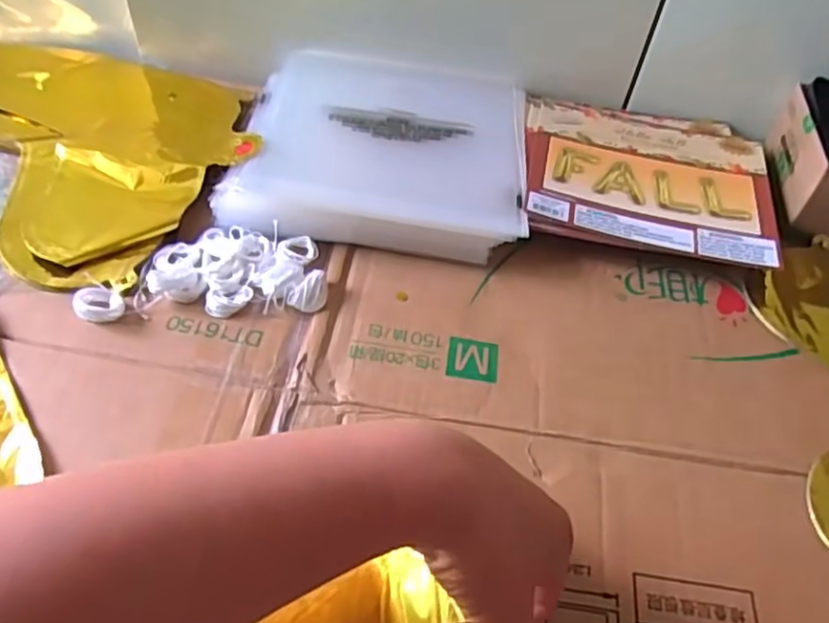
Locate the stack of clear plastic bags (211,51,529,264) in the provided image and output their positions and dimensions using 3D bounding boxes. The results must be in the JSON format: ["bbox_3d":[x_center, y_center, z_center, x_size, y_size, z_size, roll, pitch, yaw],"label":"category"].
[{"bbox_3d":[-0.024,-0.141,0.565,0.228,0.032,0.235,6,51,-1],"label":"stack of clear plastic bags"}]

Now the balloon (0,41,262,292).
[{"bbox_3d":[-0.322,-0.169,0.585,0.422,0.043,0.246,30,54,18],"label":"balloon"}]

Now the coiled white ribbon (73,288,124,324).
[{"bbox_3d":[-0.205,-0.006,0.447,0.028,0.013,0.028,-9,52,-12],"label":"coiled white ribbon"}]

